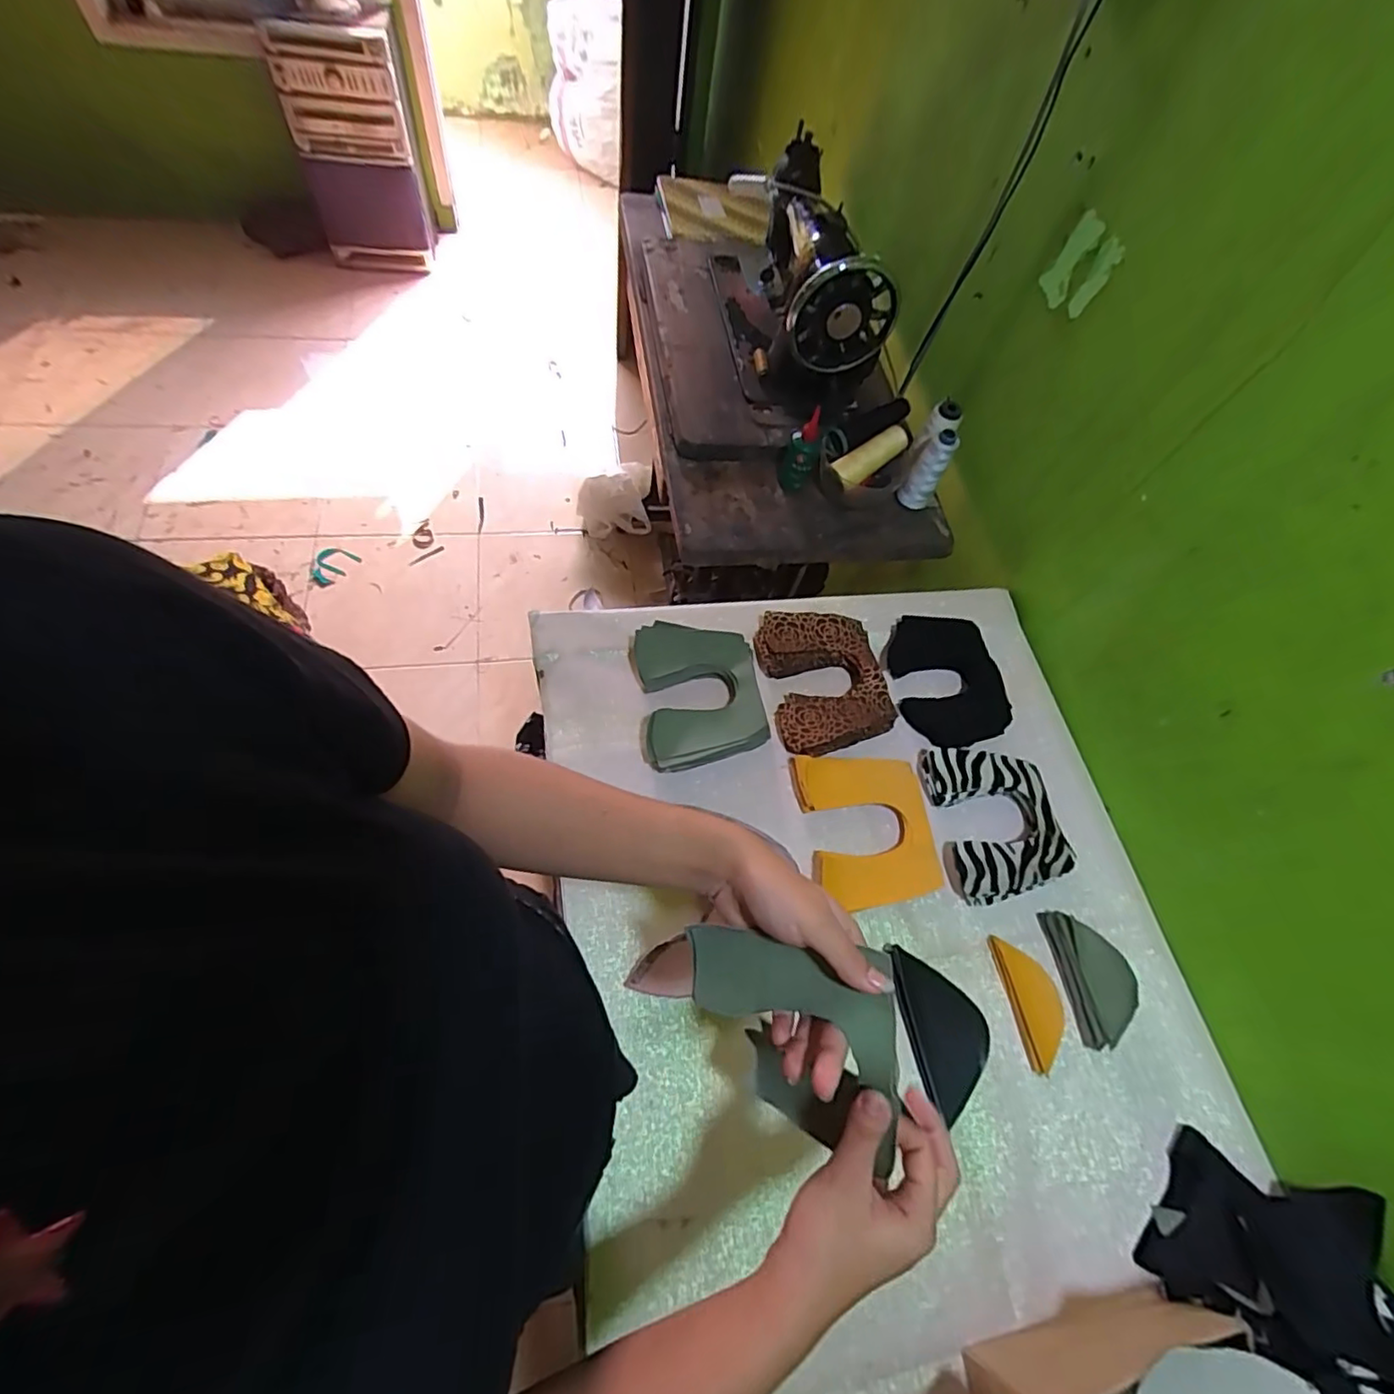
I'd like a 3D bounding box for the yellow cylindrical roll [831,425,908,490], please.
[{"bbox_3d":[0.235,-0.321,0.822,0.111,0.029,0.039,-33,68,-1],"label":"yellow cylindrical roll"}]

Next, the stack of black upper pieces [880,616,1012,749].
[{"bbox_3d":[0.290,-0.020,0.714,0.122,0.023,0.159,-5,64,-11],"label":"stack of black upper pieces"}]

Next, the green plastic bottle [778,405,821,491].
[{"bbox_3d":[0.138,-0.326,0.812,0.044,0.105,0.034,12,63,3],"label":"green plastic bottle"}]

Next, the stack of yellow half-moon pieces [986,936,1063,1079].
[{"bbox_3d":[0.314,0.281,0.569,0.048,0.005,0.111,-5,64,-11],"label":"stack of yellow half-moon pieces"}]

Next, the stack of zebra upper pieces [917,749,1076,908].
[{"bbox_3d":[0.310,0.126,0.638,0.126,0.022,0.156,-6,63,-6],"label":"stack of zebra upper pieces"}]

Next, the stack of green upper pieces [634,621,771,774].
[{"bbox_3d":[0.004,-0.006,0.653,0.130,0.035,0.159,-7,64,-12],"label":"stack of green upper pieces"}]

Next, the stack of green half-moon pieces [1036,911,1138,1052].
[{"bbox_3d":[0.378,0.263,0.581,0.056,0.021,0.116,-3,63,-10],"label":"stack of green half-moon pieces"}]

